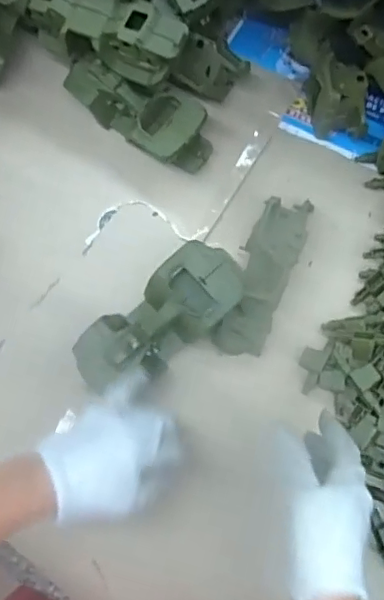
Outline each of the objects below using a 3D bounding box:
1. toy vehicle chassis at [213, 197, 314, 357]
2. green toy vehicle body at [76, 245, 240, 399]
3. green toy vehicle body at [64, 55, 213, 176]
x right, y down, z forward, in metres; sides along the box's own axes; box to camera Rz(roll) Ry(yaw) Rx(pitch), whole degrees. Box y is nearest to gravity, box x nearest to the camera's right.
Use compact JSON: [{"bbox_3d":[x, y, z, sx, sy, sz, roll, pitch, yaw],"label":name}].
[{"bbox_3d":[0.078,-0.028,0.602,0.057,0.036,0.176,18,72,7],"label":"toy vehicle chassis"},{"bbox_3d":[-0.031,0.025,0.570,0.177,0.067,0.077,-40,75,-12],"label":"green toy vehicle body"},{"bbox_3d":[-0.066,-0.211,0.653,0.186,0.060,0.076,29,74,10],"label":"green toy vehicle body"}]

